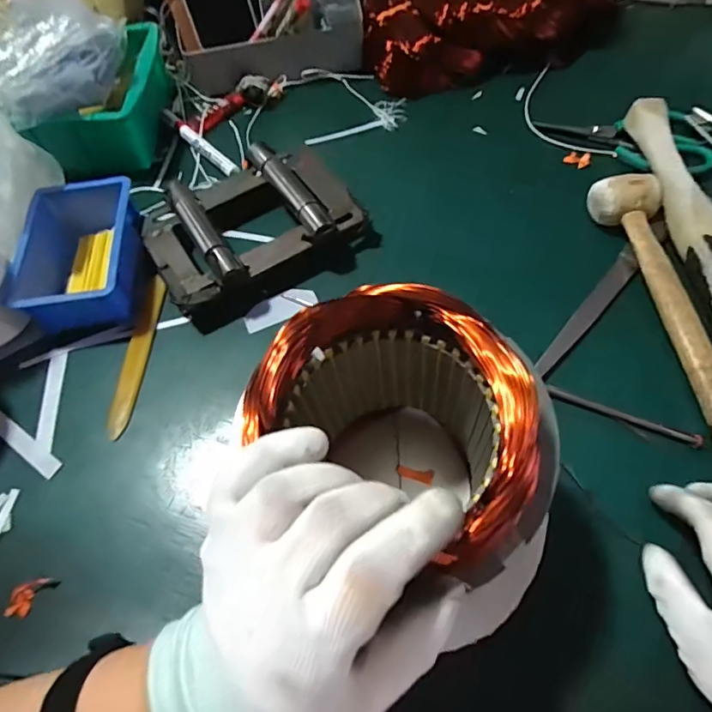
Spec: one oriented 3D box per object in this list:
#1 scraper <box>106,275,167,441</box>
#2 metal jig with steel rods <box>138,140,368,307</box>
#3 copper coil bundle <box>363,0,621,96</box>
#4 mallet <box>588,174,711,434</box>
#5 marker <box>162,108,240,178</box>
[{"bbox_3d":[-0.199,-0.005,0.445,0.018,0.004,0.160,1,62,4],"label":"scraper"},{"bbox_3d":[-0.104,-0.131,0.481,0.198,0.051,0.145,-30,64,-12],"label":"metal jig with steel rods"},{"bbox_3d":[0.169,-0.446,0.627,0.334,0.083,0.193,-14,62,-4],"label":"copper coil bundle"},{"bbox_3d":[0.271,-0.050,0.409,0.052,0.035,0.256,-9,61,-2],"label":"mallet"},{"bbox_3d":[-0.178,-0.243,0.565,0.019,0.018,0.153,-39,66,-17],"label":"marker"}]

